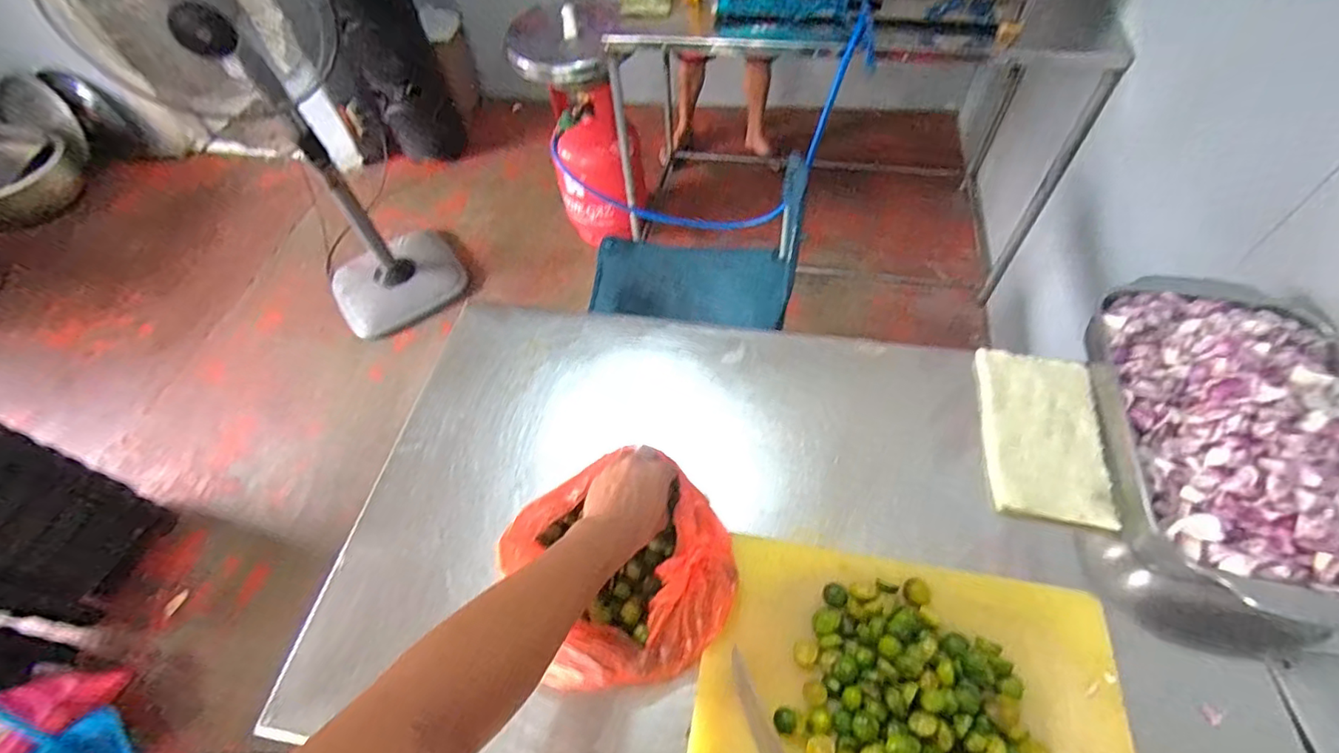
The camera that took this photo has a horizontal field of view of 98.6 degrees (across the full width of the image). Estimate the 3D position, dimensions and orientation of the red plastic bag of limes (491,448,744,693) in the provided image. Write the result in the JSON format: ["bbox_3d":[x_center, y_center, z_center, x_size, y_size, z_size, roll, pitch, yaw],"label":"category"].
[{"bbox_3d":[-0.061,0.200,0.626,0.245,0.085,0.235,-23,57,-11],"label":"red plastic bag of limes"}]

